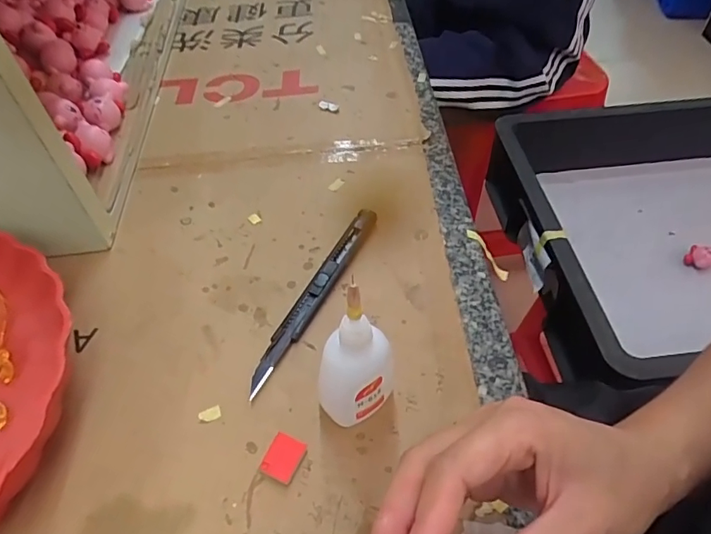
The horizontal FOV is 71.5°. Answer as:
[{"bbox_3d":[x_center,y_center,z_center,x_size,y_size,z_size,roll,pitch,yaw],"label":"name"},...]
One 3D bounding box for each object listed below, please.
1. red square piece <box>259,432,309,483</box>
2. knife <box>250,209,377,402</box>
[{"bbox_3d":[-0.038,0.102,0.266,0.018,0.006,0.023,17,54,16],"label":"red square piece"},{"bbox_3d":[-0.026,0.016,0.335,0.017,0.009,0.158,21,55,19],"label":"knife"}]

